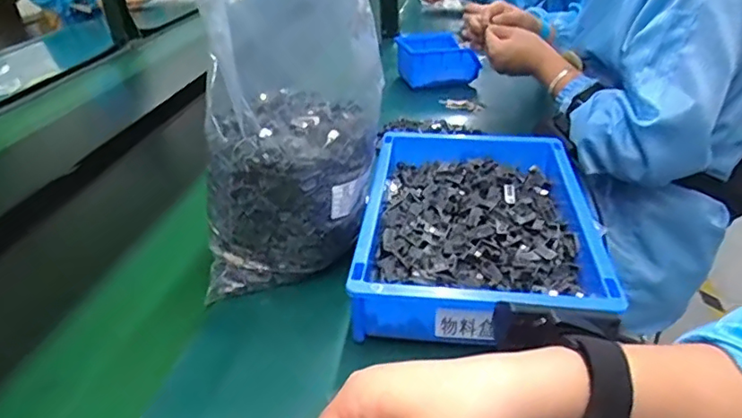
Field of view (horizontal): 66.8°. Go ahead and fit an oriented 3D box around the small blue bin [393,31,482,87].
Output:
[{"bbox_3d":[0.121,-0.273,1.044,0.123,0.082,0.105,-14,32,-19],"label":"small blue bin"}]

